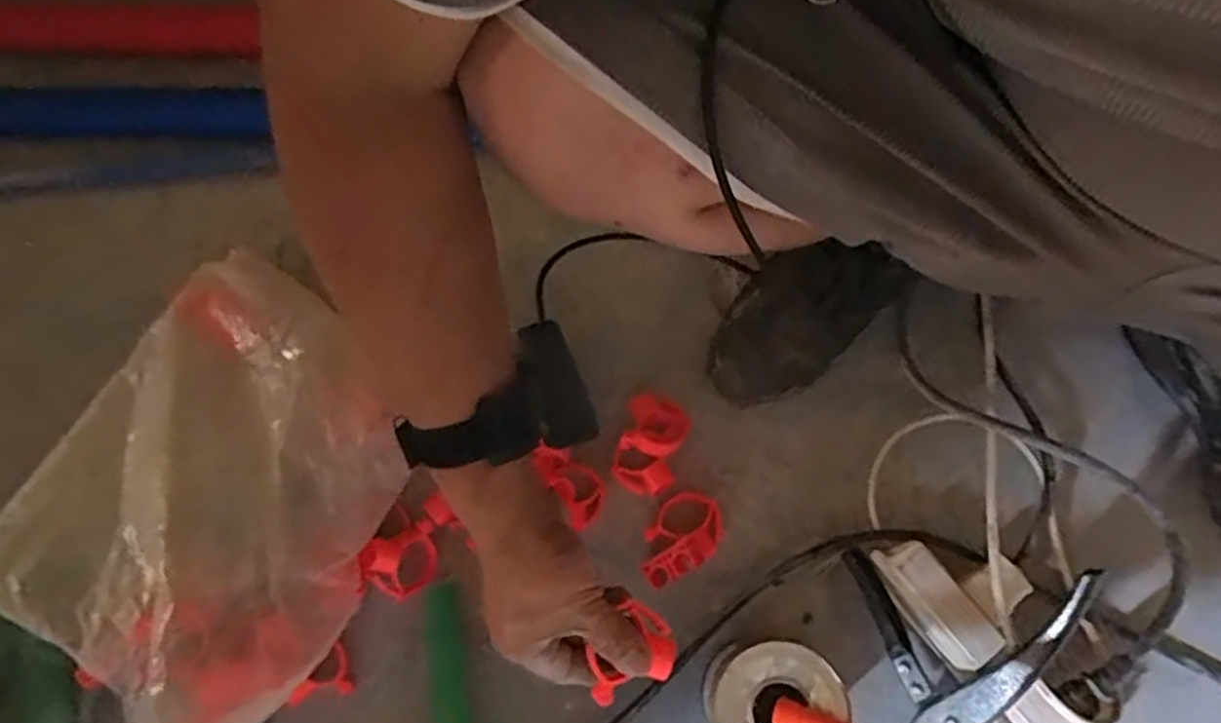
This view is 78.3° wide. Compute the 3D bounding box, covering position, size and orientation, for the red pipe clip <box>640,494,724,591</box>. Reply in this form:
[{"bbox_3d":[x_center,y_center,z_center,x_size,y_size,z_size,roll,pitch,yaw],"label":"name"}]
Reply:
[{"bbox_3d":[0.052,0.132,0.569,0.076,0.034,0.052,-34,73,-9],"label":"red pipe clip"}]

